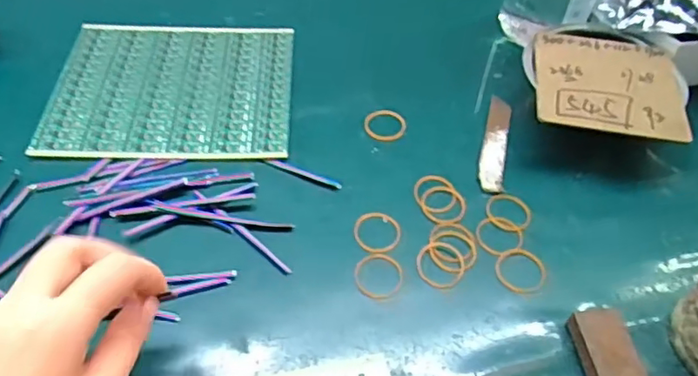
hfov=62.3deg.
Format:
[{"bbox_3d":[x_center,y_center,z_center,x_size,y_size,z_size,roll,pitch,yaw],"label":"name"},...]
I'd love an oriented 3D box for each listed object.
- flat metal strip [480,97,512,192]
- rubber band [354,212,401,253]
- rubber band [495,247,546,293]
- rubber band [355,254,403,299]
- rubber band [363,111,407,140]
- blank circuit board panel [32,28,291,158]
[{"bbox_3d":[0.119,-0.037,0.468,0.020,0.004,0.100,13,53,7],"label":"flat metal strip"},{"bbox_3d":[0.020,0.030,0.408,0.033,0.004,0.033,2,50,-3],"label":"rubber band"},{"bbox_3d":[0.118,0.058,0.397,0.035,0.006,0.033,2,50,-3],"label":"rubber band"},{"bbox_3d":[0.020,0.058,0.389,0.032,0.004,0.035,2,50,-3],"label":"rubber band"},{"bbox_3d":[0.030,-0.052,0.478,0.034,0.004,0.035,2,50,-3],"label":"rubber band"},{"bbox_3d":[-0.146,-0.089,0.492,0.191,0.005,0.168,1,50,-4],"label":"blank circuit board panel"}]

